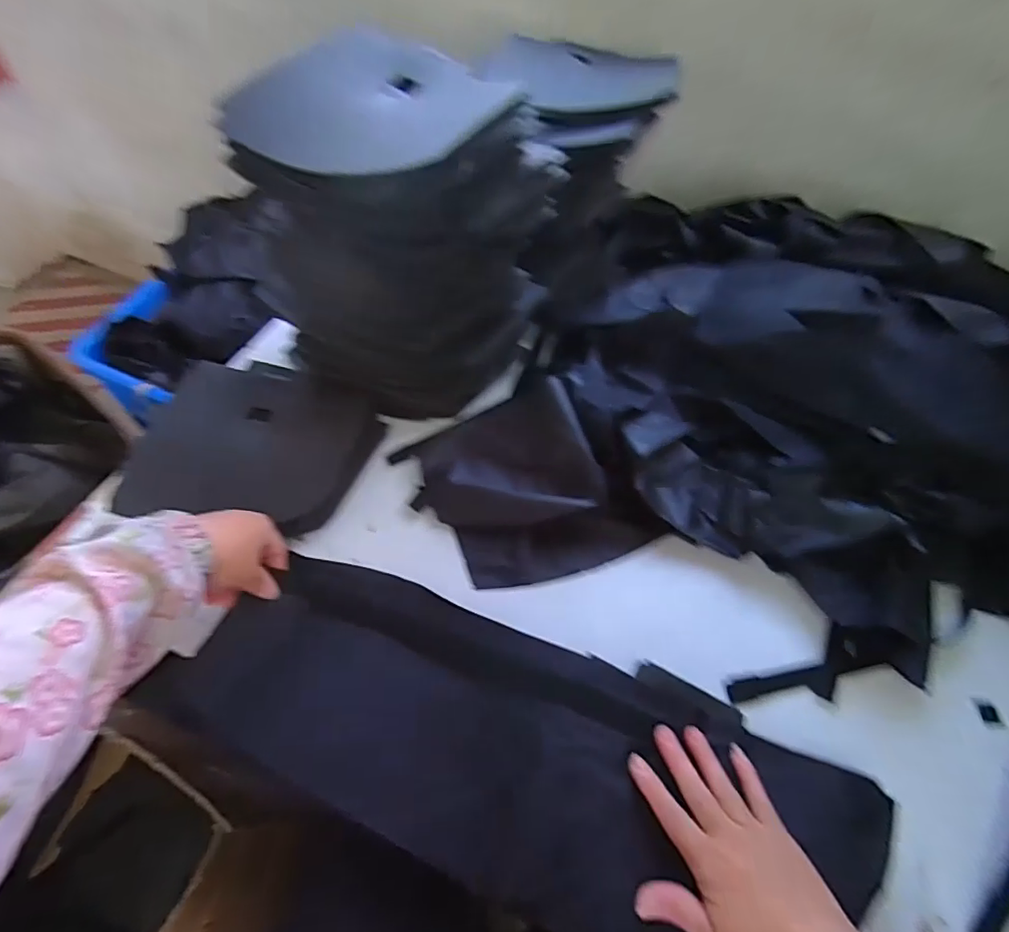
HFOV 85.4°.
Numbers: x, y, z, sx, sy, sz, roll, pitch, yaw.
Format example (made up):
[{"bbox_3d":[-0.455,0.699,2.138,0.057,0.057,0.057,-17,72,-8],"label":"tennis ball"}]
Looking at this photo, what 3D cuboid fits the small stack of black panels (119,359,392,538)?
[{"bbox_3d":[-0.257,-0.024,0.590,0.232,0.033,0.216,13,56,6],"label":"small stack of black panels"}]

